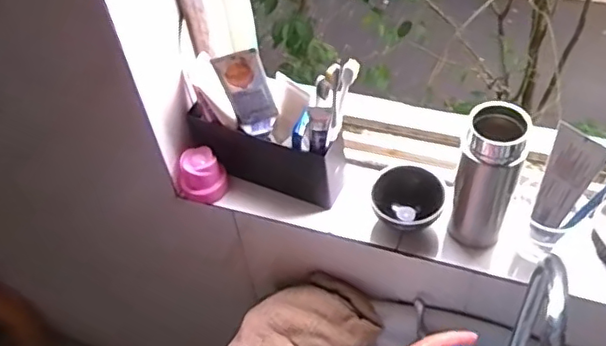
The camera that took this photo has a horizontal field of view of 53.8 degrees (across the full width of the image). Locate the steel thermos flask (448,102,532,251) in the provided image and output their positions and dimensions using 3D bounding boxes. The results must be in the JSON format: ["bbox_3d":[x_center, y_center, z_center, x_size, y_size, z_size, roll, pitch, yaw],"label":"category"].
[{"bbox_3d":[0.197,0.010,0.642,0.062,0.178,0.052,14,52,18],"label":"steel thermos flask"}]

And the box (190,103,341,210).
[{"bbox_3d":[-0.048,-0.023,0.746,0.195,0.088,0.053,17,53,20],"label":"box"}]

